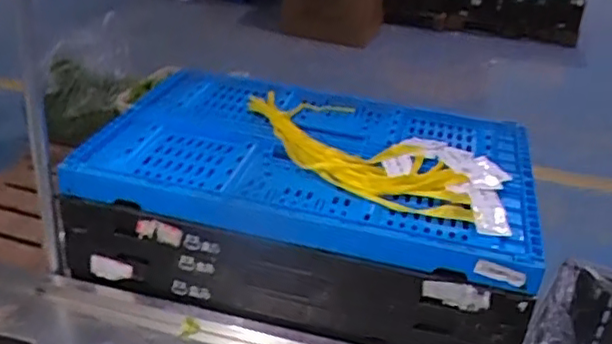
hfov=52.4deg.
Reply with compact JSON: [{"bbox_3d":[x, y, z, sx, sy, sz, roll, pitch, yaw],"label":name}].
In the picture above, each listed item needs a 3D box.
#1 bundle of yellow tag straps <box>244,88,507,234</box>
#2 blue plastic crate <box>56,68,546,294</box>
[{"bbox_3d":[0.082,-0.032,0.843,0.421,0.029,0.170,22,34,28],"label":"bundle of yellow tag straps"},{"bbox_3d":[0.013,-0.031,0.859,0.580,0.054,0.348,10,30,10],"label":"blue plastic crate"}]

